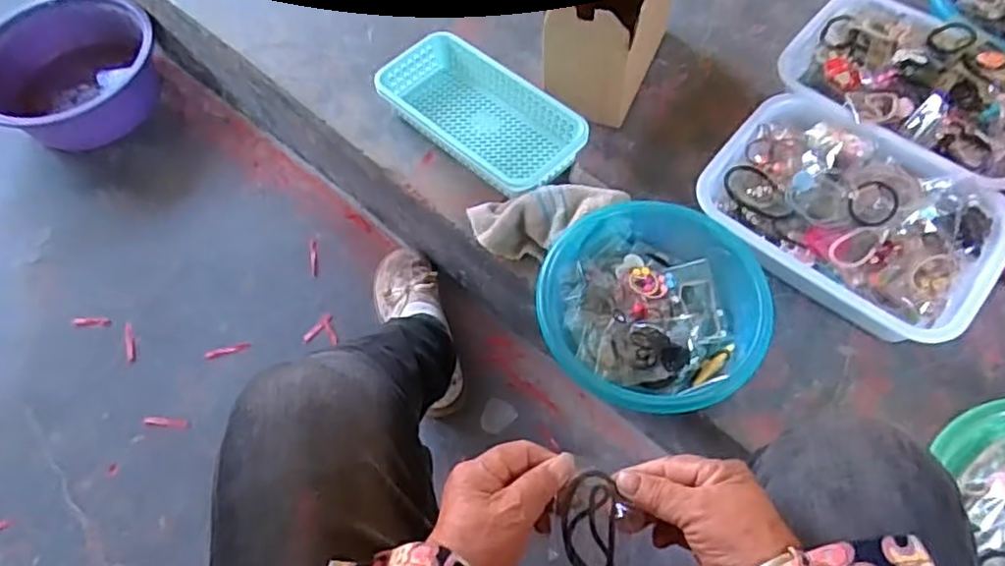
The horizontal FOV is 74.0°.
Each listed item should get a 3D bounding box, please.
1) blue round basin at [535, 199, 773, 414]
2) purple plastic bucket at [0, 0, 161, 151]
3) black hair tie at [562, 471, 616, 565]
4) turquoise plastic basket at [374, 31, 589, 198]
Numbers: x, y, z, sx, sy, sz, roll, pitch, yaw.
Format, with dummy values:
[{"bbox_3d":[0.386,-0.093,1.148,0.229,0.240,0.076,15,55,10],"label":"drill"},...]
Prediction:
[{"bbox_3d":[0.149,0.025,0.691,0.218,0.082,0.211,0,62,0],"label":"blue round basin"},{"bbox_3d":[-0.684,-0.339,1.049,0.262,0.108,0.266,0,62,0],"label":"purple plastic bucket"},{"bbox_3d":[0.055,0.157,0.426,0.034,0.006,0.071,0,82,-5],"label":"black hair tie"},{"bbox_3d":[-0.028,-0.211,0.845,0.266,0.058,0.127,39,69,18],"label":"turquoise plastic basket"}]

